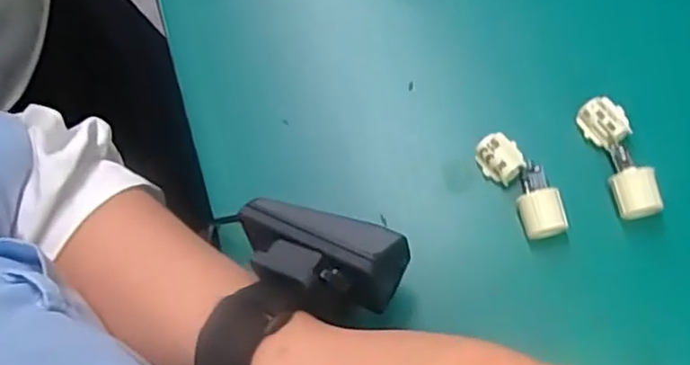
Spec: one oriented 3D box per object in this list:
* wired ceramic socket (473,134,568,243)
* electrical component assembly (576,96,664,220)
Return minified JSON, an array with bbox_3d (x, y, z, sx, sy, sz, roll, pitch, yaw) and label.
[{"bbox_3d":[0.087,0.001,0.314,0.025,0.018,0.056,-27,68,-3],"label":"wired ceramic socket"},{"bbox_3d":[0.130,-0.011,0.309,0.019,0.015,0.061,-14,68,2],"label":"electrical component assembly"}]

